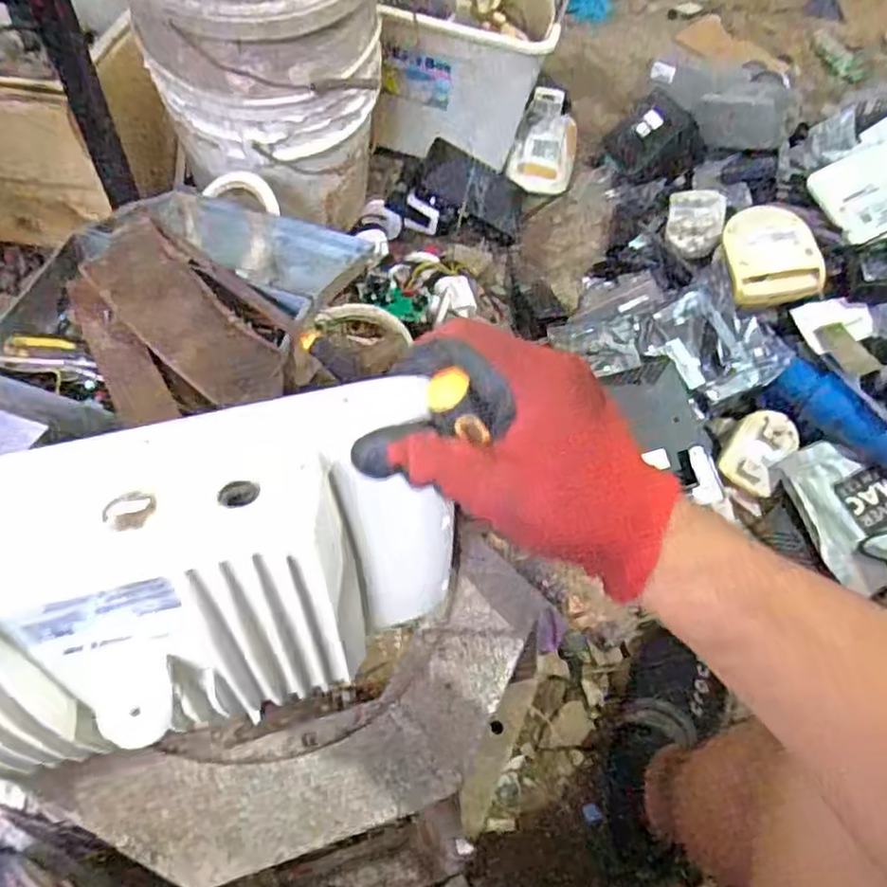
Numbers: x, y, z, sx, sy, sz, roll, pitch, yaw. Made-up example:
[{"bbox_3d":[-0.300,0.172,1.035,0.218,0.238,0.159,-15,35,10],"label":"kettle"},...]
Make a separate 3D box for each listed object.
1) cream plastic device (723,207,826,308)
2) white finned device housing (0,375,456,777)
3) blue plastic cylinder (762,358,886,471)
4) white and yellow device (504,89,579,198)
[{"bbox_3d":[0.463,-0.274,1.010,0.127,0.056,0.144,-8,59,-9],"label":"cream plastic device"},{"bbox_3d":[-0.125,0.079,0.359,0.271,0.183,0.102,-10,60,-10],"label":"white finned device housing"},{"bbox_3d":[0.547,-0.018,0.946,0.051,0.057,0.241,-38,68,-23],"label":"blue plastic cylinder"},{"bbox_3d":[0.189,-0.552,1.278,0.113,0.088,0.191,16,59,6],"label":"white and yellow device"}]

